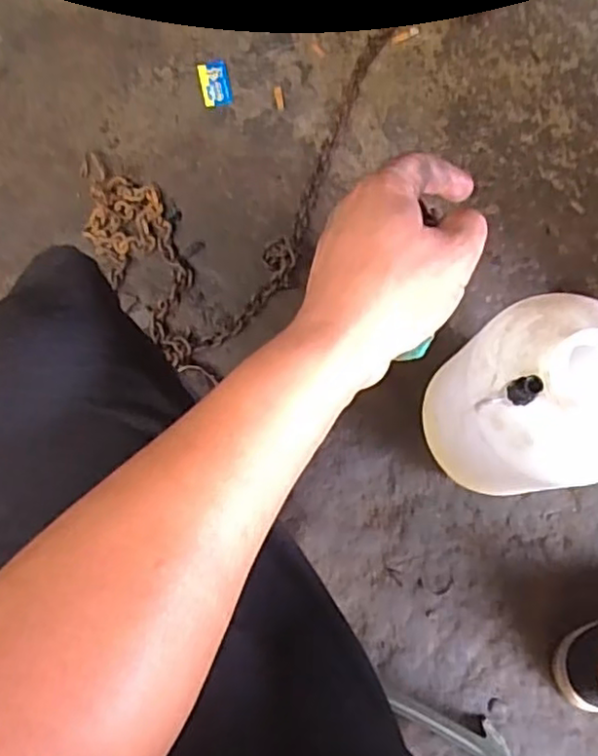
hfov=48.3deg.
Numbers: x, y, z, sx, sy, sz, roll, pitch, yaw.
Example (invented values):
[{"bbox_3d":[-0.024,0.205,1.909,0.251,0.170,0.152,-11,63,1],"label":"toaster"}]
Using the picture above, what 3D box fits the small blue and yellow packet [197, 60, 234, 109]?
[{"bbox_3d":[-0.118,-0.415,0.942,0.042,0.006,0.069,-12,80,-2],"label":"small blue and yellow packet"}]

